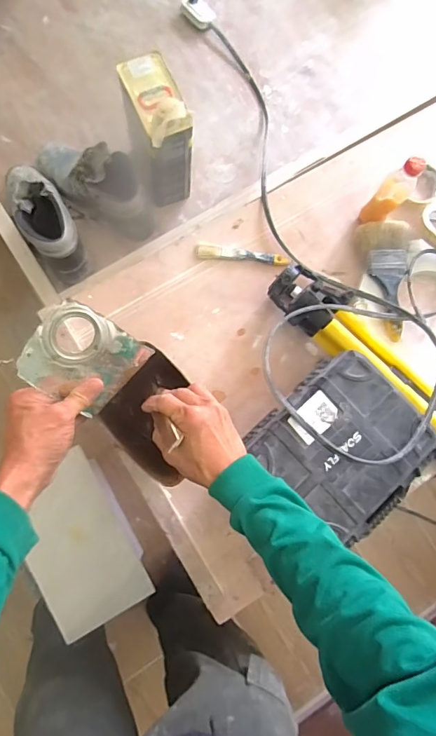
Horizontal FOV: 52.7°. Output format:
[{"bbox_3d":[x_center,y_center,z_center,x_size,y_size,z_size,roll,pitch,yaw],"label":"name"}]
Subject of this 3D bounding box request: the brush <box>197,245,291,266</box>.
[{"bbox_3d":[0.048,-0.212,0.821,0.171,0.014,0.029,4,81,-4],"label":"brush"}]

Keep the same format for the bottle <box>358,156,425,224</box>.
[{"bbox_3d":[0.300,-0.301,0.758,0.052,0.164,0.049,39,80,2],"label":"bottle"}]

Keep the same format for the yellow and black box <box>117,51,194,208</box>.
[{"bbox_3d":[-0.126,-0.471,0.905,0.095,0.259,0.168,-22,84,-8],"label":"yellow and black box"}]

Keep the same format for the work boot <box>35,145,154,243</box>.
[{"bbox_3d":[-0.269,-0.391,0.948,0.292,0.156,0.122,34,80,1],"label":"work boot"}]

